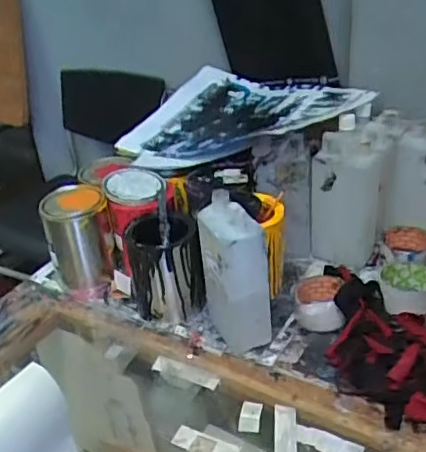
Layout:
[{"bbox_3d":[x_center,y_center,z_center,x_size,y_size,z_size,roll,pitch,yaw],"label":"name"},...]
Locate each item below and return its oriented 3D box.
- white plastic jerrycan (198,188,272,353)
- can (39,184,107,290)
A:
[{"bbox_3d":[0.031,0.067,0.810,0.063,0.216,0.097,-17,36,-19],"label":"white plastic jerrycan"},{"bbox_3d":[-0.228,0.020,0.993,0.105,0.152,0.101,-18,36,-20],"label":"can"}]

